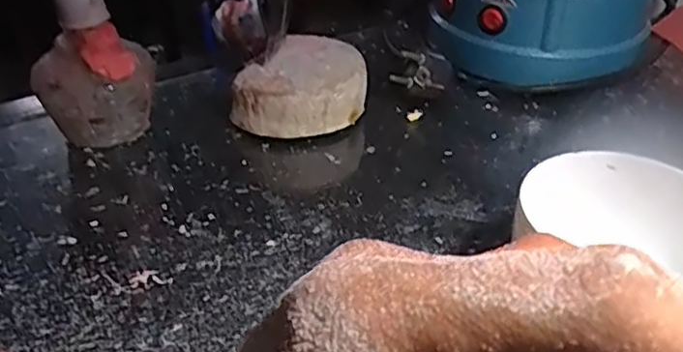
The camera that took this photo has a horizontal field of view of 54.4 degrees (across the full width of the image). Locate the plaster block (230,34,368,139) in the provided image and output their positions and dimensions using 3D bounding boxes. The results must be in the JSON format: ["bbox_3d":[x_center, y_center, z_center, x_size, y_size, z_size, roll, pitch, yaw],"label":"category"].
[{"bbox_3d":[-0.024,-0.057,0.445,0.070,0.043,0.089,24,42,29],"label":"plaster block"}]

